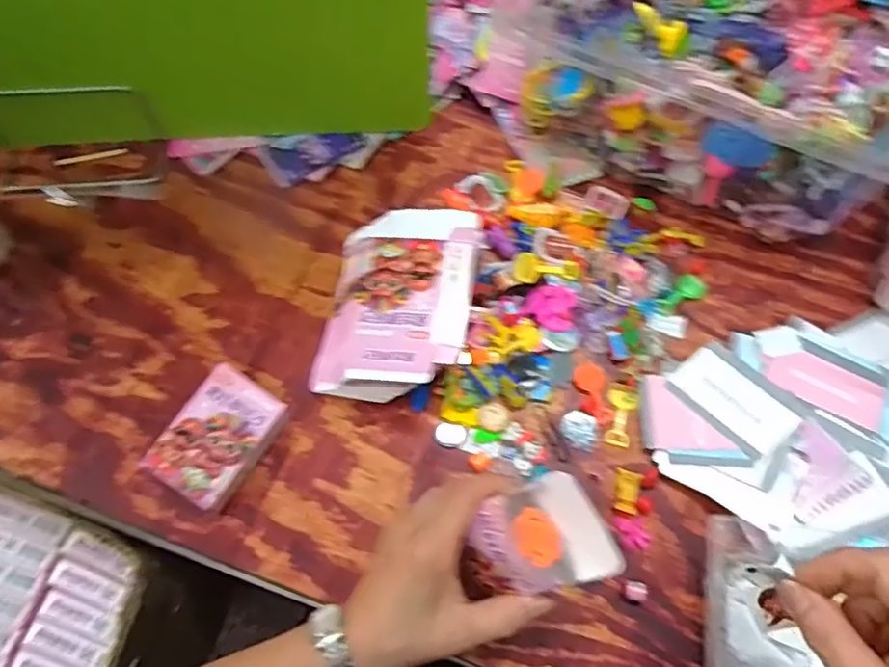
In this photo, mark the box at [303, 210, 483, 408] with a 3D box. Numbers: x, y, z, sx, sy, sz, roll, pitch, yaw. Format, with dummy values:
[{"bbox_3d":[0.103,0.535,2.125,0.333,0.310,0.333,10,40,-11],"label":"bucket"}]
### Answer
[{"bbox_3d":[-0.035,-0.024,0.508,0.114,0.059,0.162,14,68,6],"label":"box"}]

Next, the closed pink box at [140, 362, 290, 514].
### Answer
[{"bbox_3d":[-0.173,0.079,0.481,0.068,0.027,0.094,30,71,13],"label":"closed pink box"}]

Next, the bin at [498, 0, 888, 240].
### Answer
[{"bbox_3d":[0.293,-0.329,0.586,0.324,0.141,0.450,25,70,11],"label":"bin"}]

